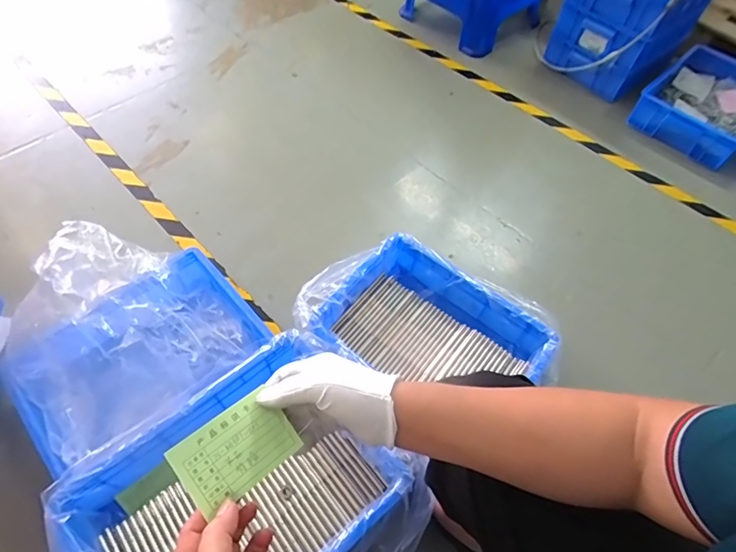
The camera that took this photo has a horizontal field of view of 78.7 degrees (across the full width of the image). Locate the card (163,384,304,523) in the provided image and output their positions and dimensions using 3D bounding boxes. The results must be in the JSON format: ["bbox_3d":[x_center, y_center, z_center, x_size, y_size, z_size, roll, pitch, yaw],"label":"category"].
[{"bbox_3d":[-0.109,0.145,0.376,0.092,0.006,0.064,-33,85,-32],"label":"card"}]

